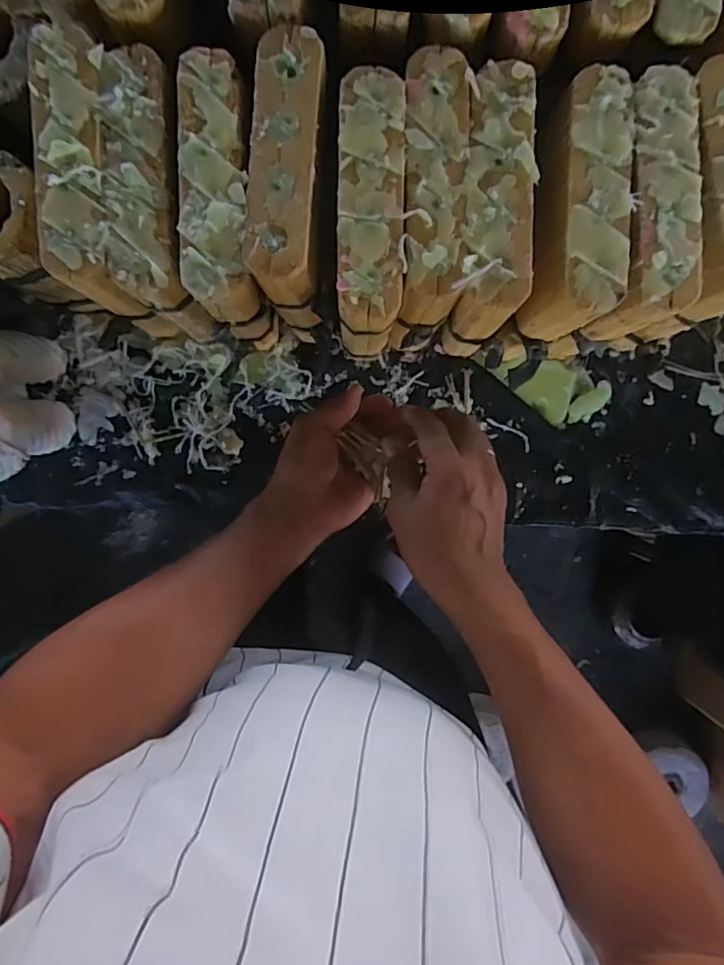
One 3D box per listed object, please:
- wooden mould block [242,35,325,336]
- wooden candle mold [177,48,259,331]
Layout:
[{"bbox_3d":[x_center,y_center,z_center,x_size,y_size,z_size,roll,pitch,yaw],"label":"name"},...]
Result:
[{"bbox_3d":[-0.050,-0.219,0.397,0.055,0.061,0.172,2,93,-2],"label":"wooden mould block"},{"bbox_3d":[-0.103,-0.208,0.395,0.050,0.058,0.169,0,93,-2],"label":"wooden candle mold"}]

